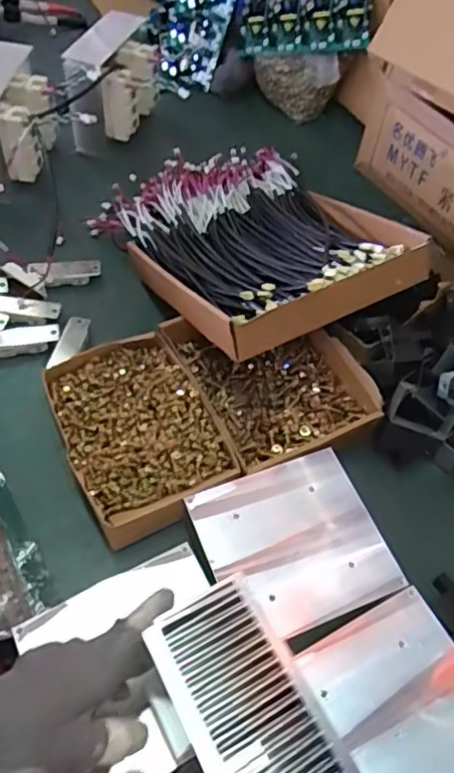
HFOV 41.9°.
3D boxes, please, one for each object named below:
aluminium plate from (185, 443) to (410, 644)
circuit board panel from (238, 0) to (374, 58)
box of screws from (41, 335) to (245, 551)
[{"bbox_3d":[0.062,0.144,0.546,0.155,0.008,0.145,-19,69,-15],"label":"aluminium plate"},{"bbox_3d":[0.124,-0.587,0.951,0.208,0.021,0.106,5,99,14],"label":"circuit board panel"},{"bbox_3d":[-0.093,0.046,0.628,0.151,0.041,0.216,-21,60,-18],"label":"box of screws"}]

